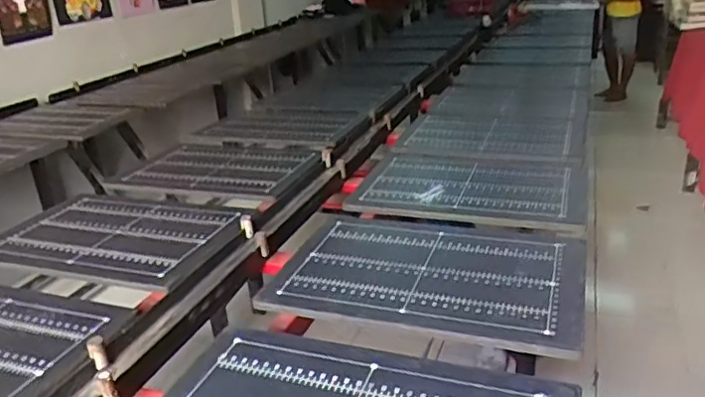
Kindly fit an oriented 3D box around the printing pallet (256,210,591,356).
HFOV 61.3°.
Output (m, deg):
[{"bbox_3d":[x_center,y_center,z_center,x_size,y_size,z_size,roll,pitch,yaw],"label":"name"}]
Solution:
[{"bbox_3d":[0.159,0.144,1.234,0.592,0.028,0.408,4,23,22],"label":"printing pallet"}]

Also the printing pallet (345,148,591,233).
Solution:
[{"bbox_3d":[0.306,-0.034,1.584,0.584,0.033,0.397,4,23,22],"label":"printing pallet"}]

